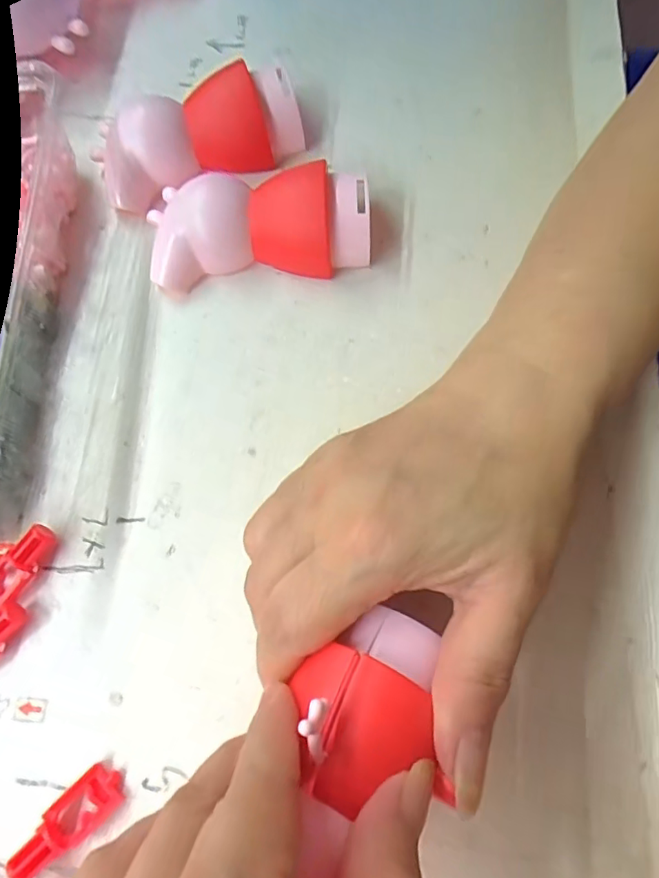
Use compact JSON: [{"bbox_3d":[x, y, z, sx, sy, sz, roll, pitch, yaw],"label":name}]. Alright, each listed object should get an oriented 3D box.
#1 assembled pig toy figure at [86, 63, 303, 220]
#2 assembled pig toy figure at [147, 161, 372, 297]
[{"bbox_3d":[-0.065,-0.150,0.261,0.101,0.030,0.046,-22,71,-4],"label":"assembled pig toy figure"},{"bbox_3d":[-0.033,-0.100,0.244,0.098,0.033,0.047,-6,71,1],"label":"assembled pig toy figure"}]

